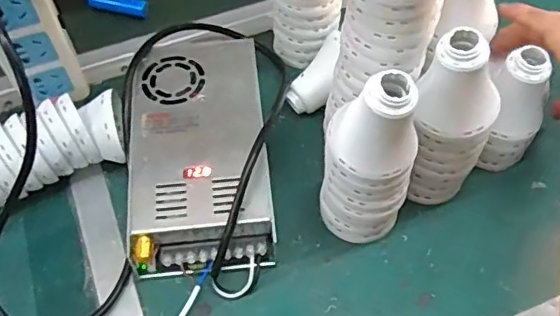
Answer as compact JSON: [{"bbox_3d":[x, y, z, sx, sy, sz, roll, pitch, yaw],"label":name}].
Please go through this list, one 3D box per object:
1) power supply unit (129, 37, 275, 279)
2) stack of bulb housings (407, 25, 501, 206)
[{"bbox_3d":[-0.071,-0.011,0.512,0.116,0.056,0.233,-4,58,-2],"label":"power supply unit"},{"bbox_3d":[0.131,-0.022,0.446,0.052,0.171,0.053,-36,64,-20],"label":"stack of bulb housings"}]

